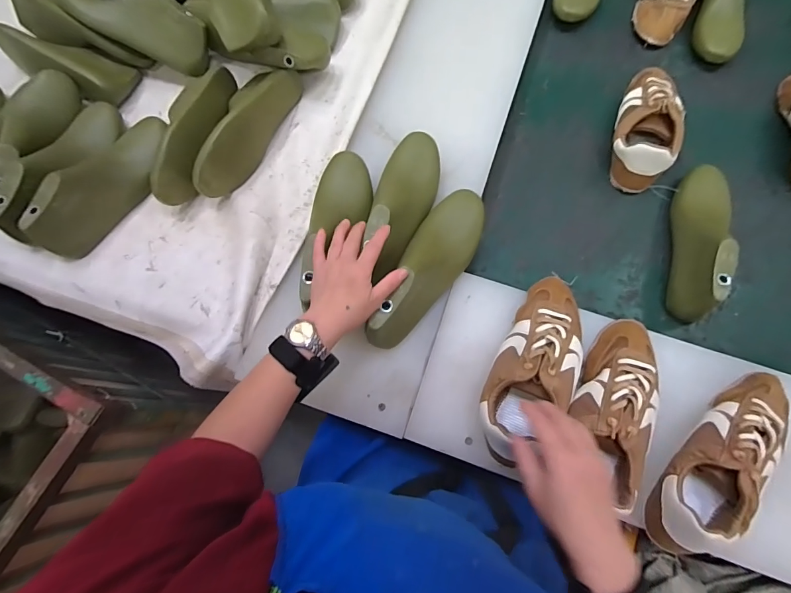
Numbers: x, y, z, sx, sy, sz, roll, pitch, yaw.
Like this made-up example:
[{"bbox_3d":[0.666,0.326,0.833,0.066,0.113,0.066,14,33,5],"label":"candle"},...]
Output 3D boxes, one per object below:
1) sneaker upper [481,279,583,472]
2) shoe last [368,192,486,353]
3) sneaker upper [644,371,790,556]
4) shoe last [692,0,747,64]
[{"bbox_3d":[0.176,0.083,0.481,0.094,0.076,0.239,27,77,10],"label":"sneaker upper"},{"bbox_3d":[0.048,-0.040,0.536,0.077,0.087,0.251,29,69,10],"label":"shoe last"},{"bbox_3d":[0.379,0.182,0.450,0.247,0.080,0.086,-44,76,-10],"label":"sneaker upper"},{"bbox_3d":[0.595,-0.533,0.706,0.076,0.063,0.232,14,87,6],"label":"shoe last"}]

